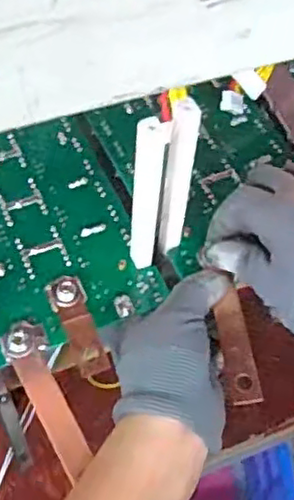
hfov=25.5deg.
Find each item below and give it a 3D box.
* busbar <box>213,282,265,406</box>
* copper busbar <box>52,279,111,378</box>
[{"bbox_3d":[0.056,0.059,0.408,0.019,0.007,0.075,-7,60,-4],"label":"busbar"},{"bbox_3d":[-0.042,0.046,0.405,0.021,0.008,0.067,-15,60,-12],"label":"copper busbar"}]

